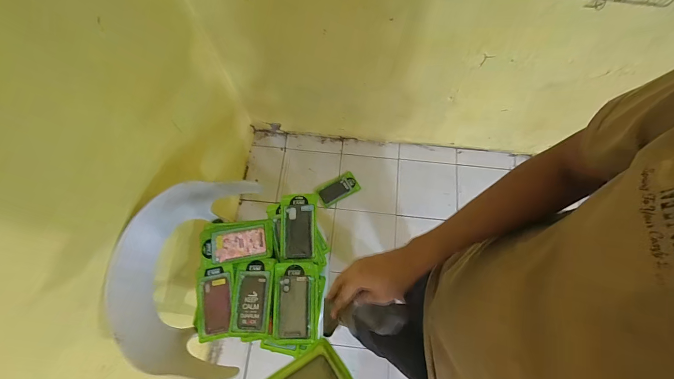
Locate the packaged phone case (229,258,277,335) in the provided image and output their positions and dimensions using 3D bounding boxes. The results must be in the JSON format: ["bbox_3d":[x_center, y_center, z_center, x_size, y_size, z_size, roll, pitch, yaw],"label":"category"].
[{"bbox_3d":[-0.238,0.301,0.849,0.111,0.015,0.200,2,72,1],"label":"packaged phone case"}]

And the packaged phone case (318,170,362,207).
[{"bbox_3d":[0.004,-0.004,1.496,0.209,0.019,0.116,-28,74,-9],"label":"packaged phone case"}]

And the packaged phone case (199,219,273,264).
[{"bbox_3d":[-0.307,0.154,0.902,0.215,0.012,0.129,-1,72,0],"label":"packaged phone case"}]

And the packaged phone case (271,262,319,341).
[{"bbox_3d":[-0.117,0.310,0.834,0.118,0.016,0.203,1,72,0],"label":"packaged phone case"}]

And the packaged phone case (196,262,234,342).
[{"bbox_3d":[-0.353,0.320,0.859,0.110,0.020,0.199,-7,72,-2],"label":"packaged phone case"}]

